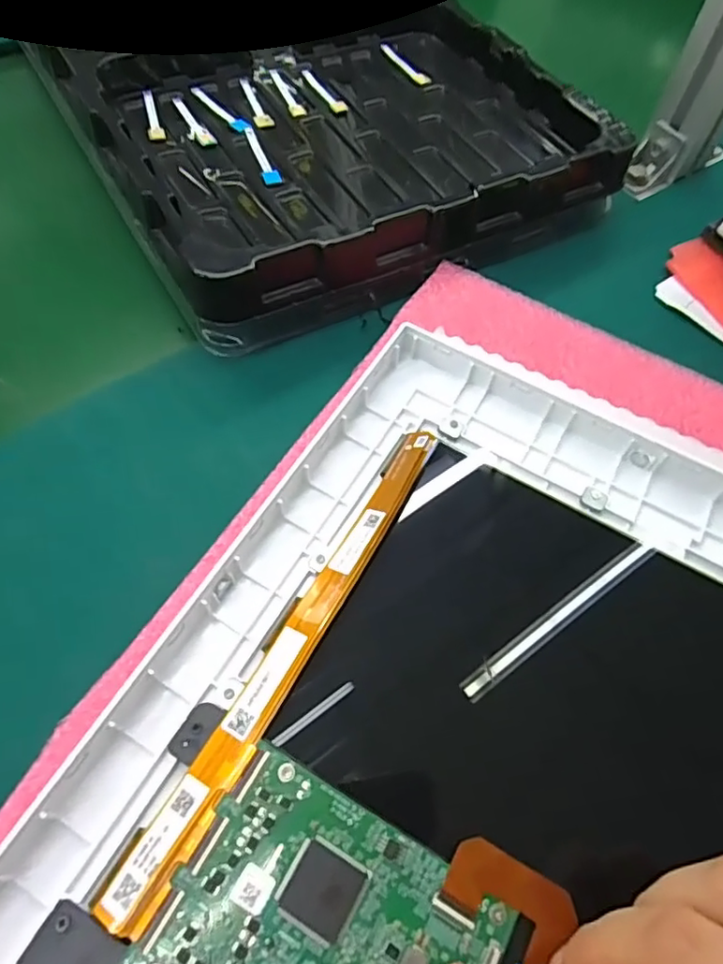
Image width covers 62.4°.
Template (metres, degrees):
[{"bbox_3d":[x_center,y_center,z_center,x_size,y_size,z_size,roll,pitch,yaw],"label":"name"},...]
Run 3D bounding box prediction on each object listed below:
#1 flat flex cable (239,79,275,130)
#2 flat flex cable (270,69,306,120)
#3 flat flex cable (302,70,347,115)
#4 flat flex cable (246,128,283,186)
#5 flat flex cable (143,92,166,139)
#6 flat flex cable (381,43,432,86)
[{"bbox_3d":[-0.074,-0.269,0.423,0.014,0.004,0.057,-13,61,-12],"label":"flat flex cable"},{"bbox_3d":[-0.053,-0.281,0.429,0.011,0.004,0.060,-16,62,-13],"label":"flat flex cable"},{"bbox_3d":[-0.027,-0.286,0.435,0.013,0.004,0.057,-22,63,-16],"label":"flat flex cable"},{"bbox_3d":[-0.065,-0.217,0.393,0.012,0.004,0.062,-13,61,-12],"label":"flat flex cable"},{"bbox_3d":[-0.142,-0.250,0.404,0.010,0.004,0.057,-12,61,-11],"label":"flat flex cable"},{"bbox_3d":[0.033,-0.325,0.464,0.009,0.004,0.062,-34,68,-7],"label":"flat flex cable"}]

